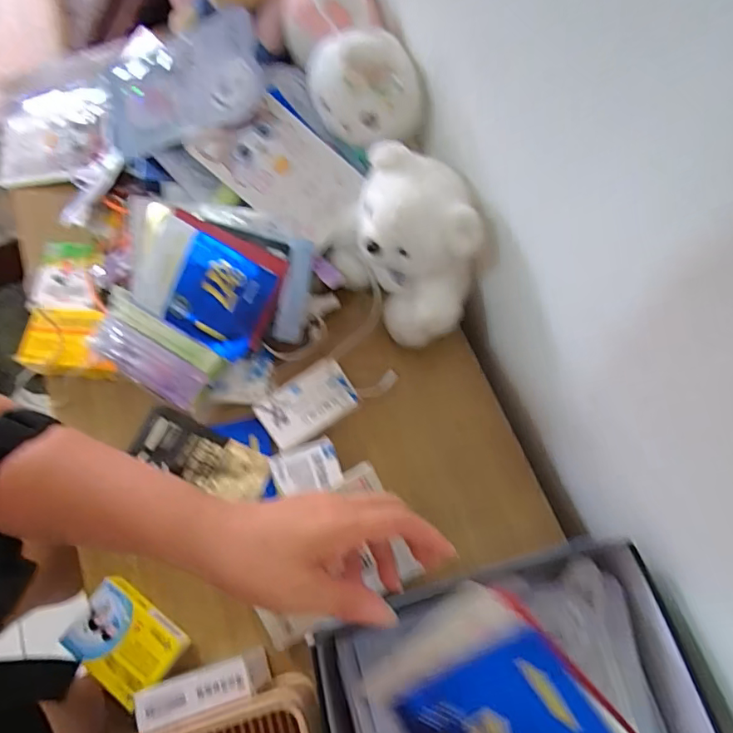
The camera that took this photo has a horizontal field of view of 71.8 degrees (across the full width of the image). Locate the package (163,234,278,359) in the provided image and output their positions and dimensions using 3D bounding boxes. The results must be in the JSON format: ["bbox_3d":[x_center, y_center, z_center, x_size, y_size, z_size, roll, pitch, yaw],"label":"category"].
[{"bbox_3d":[-0.163,-0.073,0.568,0.101,0.016,0.111,26,106,-3],"label":"package"}]

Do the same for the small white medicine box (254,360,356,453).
[{"bbox_3d":[-0.067,0.045,0.583,0.107,0.021,0.067,-32,73,-9],"label":"small white medicine box"}]

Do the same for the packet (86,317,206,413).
[{"bbox_3d":[-0.252,-0.003,0.582,0.134,0.013,0.055,33,101,-3],"label":"packet"}]

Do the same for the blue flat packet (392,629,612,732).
[{"bbox_3d":[0.088,0.232,0.316,0.110,0.011,0.098,-36,81,7],"label":"blue flat packet"}]

